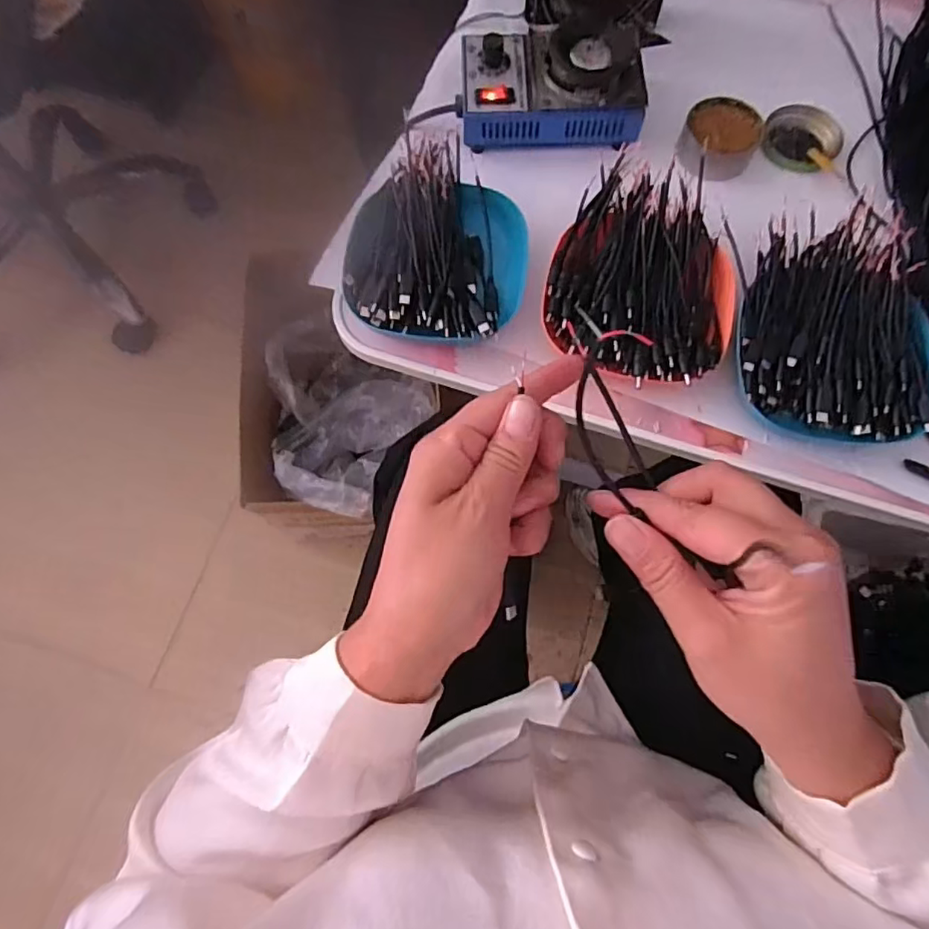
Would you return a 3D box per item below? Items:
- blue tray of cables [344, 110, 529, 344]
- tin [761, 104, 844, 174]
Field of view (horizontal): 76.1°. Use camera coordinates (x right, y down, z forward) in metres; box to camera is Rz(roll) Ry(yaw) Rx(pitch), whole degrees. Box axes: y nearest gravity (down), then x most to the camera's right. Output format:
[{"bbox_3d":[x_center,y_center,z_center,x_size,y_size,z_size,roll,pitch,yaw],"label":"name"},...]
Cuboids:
[{"bbox_3d":[-0.018,-0.176,0.468,0.135,0.039,0.164,14,74,5],"label":"blue tray of cables"},{"bbox_3d":[0.302,-0.292,0.531,0.071,0.012,0.065,0,73,1],"label":"tin"}]

